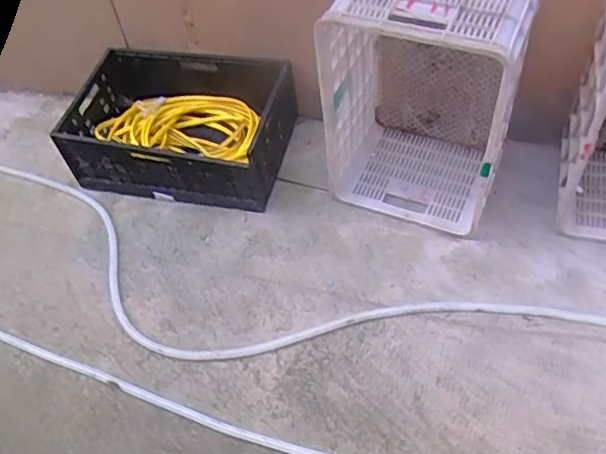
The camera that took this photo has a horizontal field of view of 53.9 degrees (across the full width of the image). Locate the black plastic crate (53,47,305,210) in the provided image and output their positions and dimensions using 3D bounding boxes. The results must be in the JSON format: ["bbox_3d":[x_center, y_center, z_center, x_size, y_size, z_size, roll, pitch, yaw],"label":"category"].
[{"bbox_3d":[-0.352,-0.301,1.772,0.639,0.233,0.433,10,54,12],"label":"black plastic crate"}]

